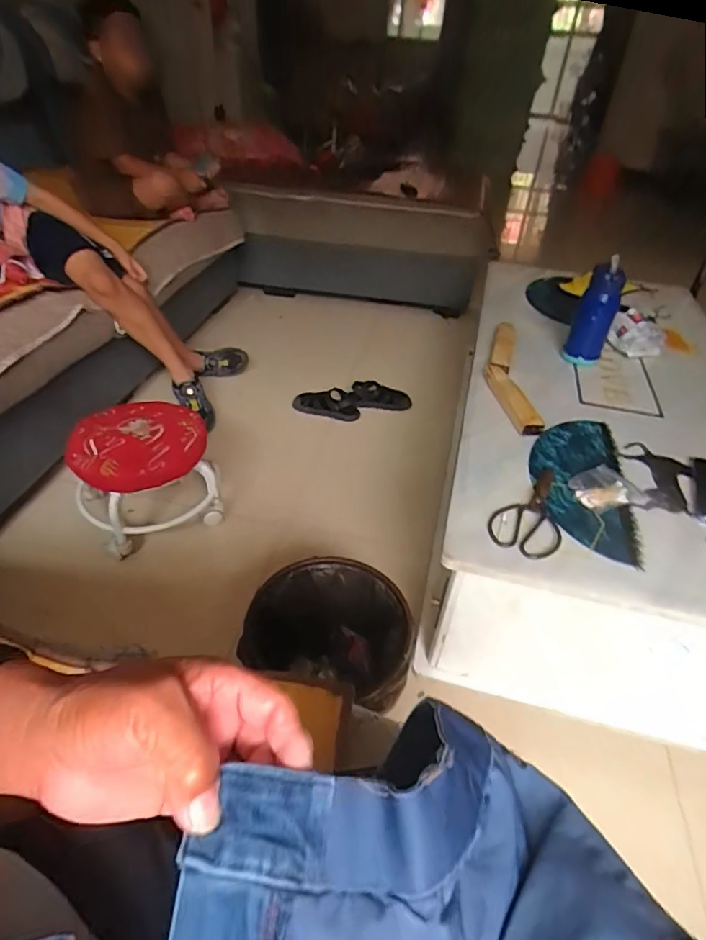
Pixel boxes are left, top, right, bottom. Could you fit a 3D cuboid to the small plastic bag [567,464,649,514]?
[{"bbox_3d":[0.401,0.029,0.822,0.111,0.011,0.085,-11,43,-17],"label":"small plastic bag"}]

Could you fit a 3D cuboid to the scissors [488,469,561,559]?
[{"bbox_3d":[0.274,0.055,0.782,0.097,0.010,0.207,21,43,19],"label":"scissors"}]

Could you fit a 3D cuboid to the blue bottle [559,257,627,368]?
[{"bbox_3d":[0.531,-0.335,1.134,0.079,0.214,0.078,22,43,20],"label":"blue bottle"}]

